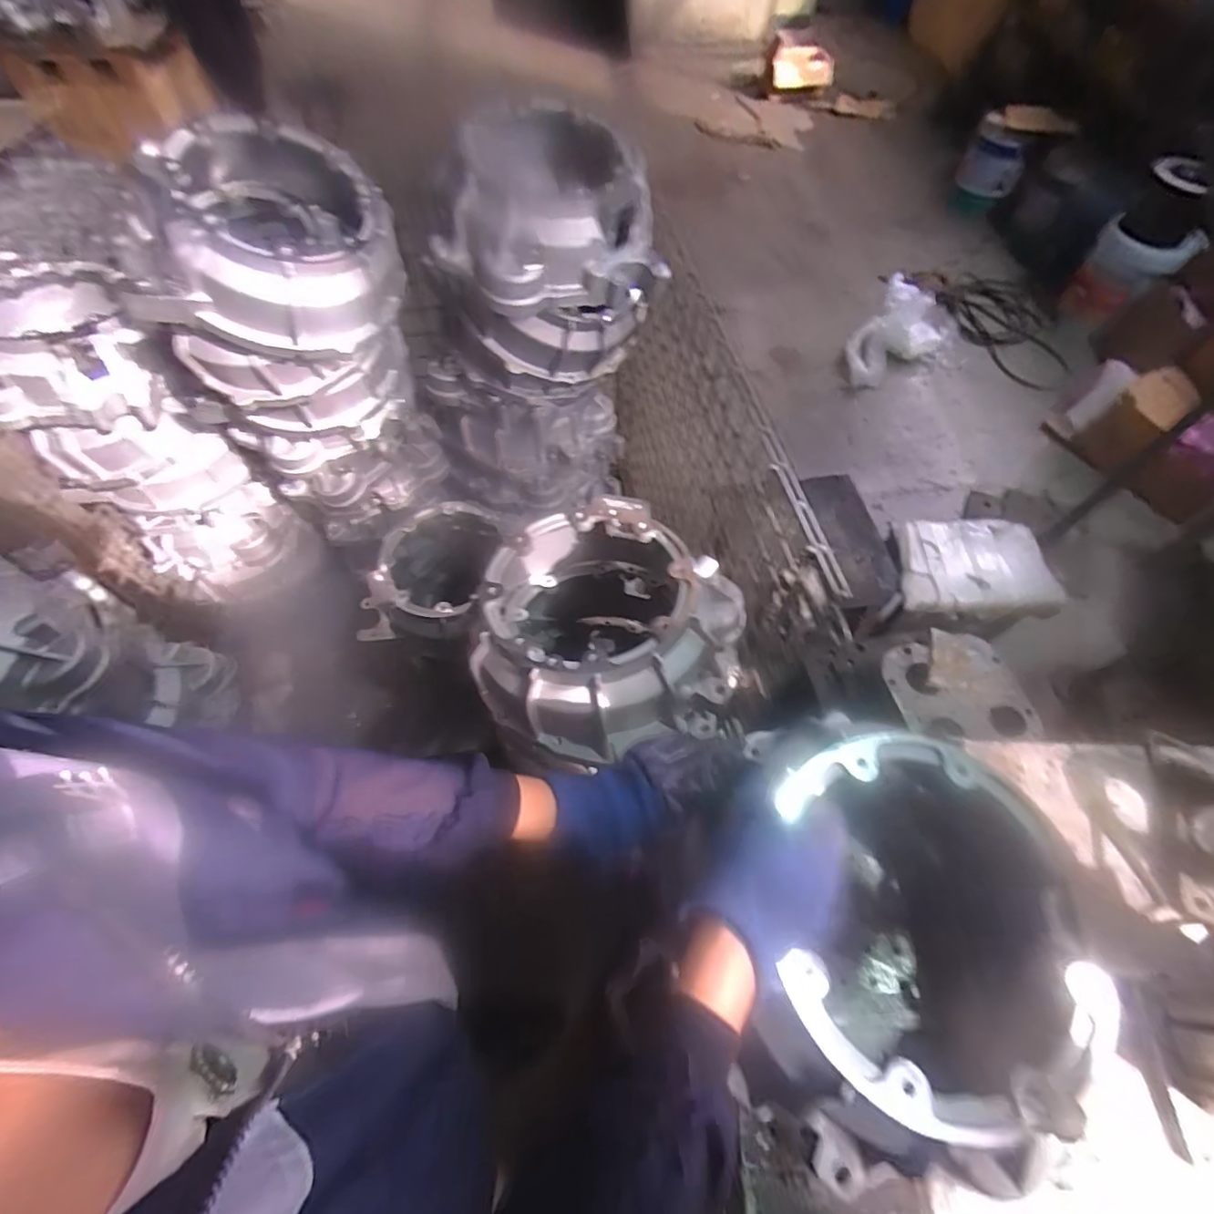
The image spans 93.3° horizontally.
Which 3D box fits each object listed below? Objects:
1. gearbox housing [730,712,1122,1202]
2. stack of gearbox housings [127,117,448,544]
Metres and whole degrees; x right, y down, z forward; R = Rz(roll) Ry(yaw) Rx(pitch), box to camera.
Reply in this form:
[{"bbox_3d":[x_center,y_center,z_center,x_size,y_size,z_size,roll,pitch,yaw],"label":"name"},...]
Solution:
[{"bbox_3d":[0.233,0.270,0.454,0.249,0.165,0.298,7,60,4],"label":"gearbox housing"},{"bbox_3d":[-0.516,-0.395,1.041,0.390,0.675,0.298,-1,60,-1],"label":"stack of gearbox housings"}]

